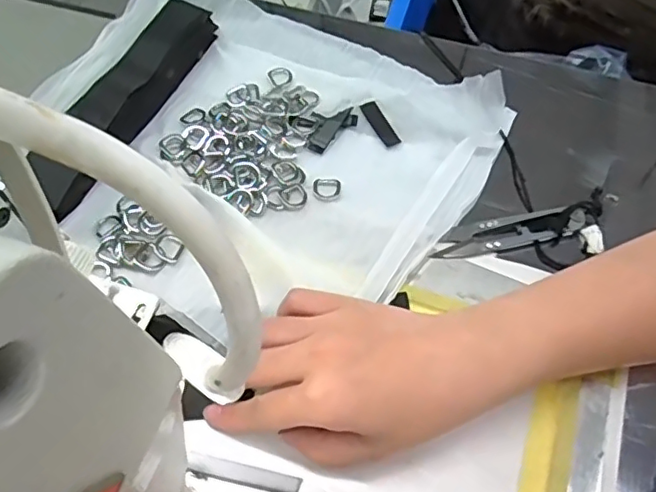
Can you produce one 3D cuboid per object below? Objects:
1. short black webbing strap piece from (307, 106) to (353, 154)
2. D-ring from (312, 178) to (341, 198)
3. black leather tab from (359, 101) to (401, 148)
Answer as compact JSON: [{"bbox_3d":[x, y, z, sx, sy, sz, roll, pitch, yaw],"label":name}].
[{"bbox_3d":[0.001,-0.085,0.429,0.015,0.006,0.040,37,83,19],"label":"short black webbing strap piece"},{"bbox_3d":[-0.001,-0.041,0.408,0.019,0.004,0.016,6,60,3],"label":"D-ring"},{"bbox_3d":[0.039,-0.090,0.435,0.014,0.009,0.039,-28,64,-16],"label":"black leather tab"}]

